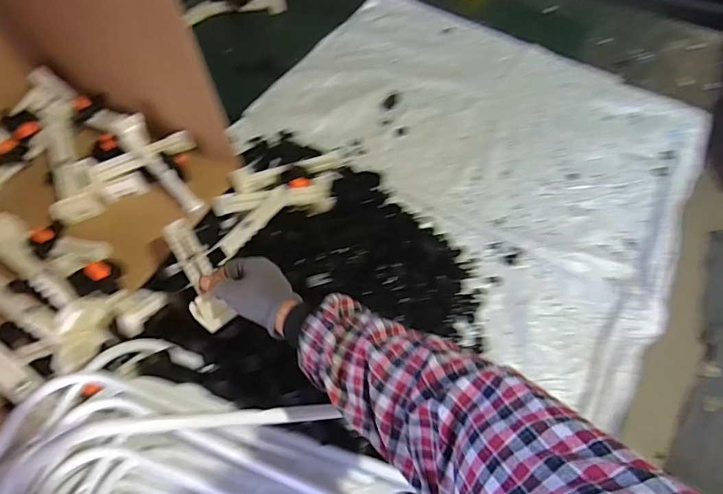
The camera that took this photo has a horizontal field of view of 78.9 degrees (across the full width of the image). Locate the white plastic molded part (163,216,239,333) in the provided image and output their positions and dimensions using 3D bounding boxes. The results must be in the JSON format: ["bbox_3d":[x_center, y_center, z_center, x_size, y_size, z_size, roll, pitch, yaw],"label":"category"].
[{"bbox_3d":[-0.227,0.028,0.598,0.041,0.033,0.200,-26,52,-14],"label":"white plastic molded part"}]

